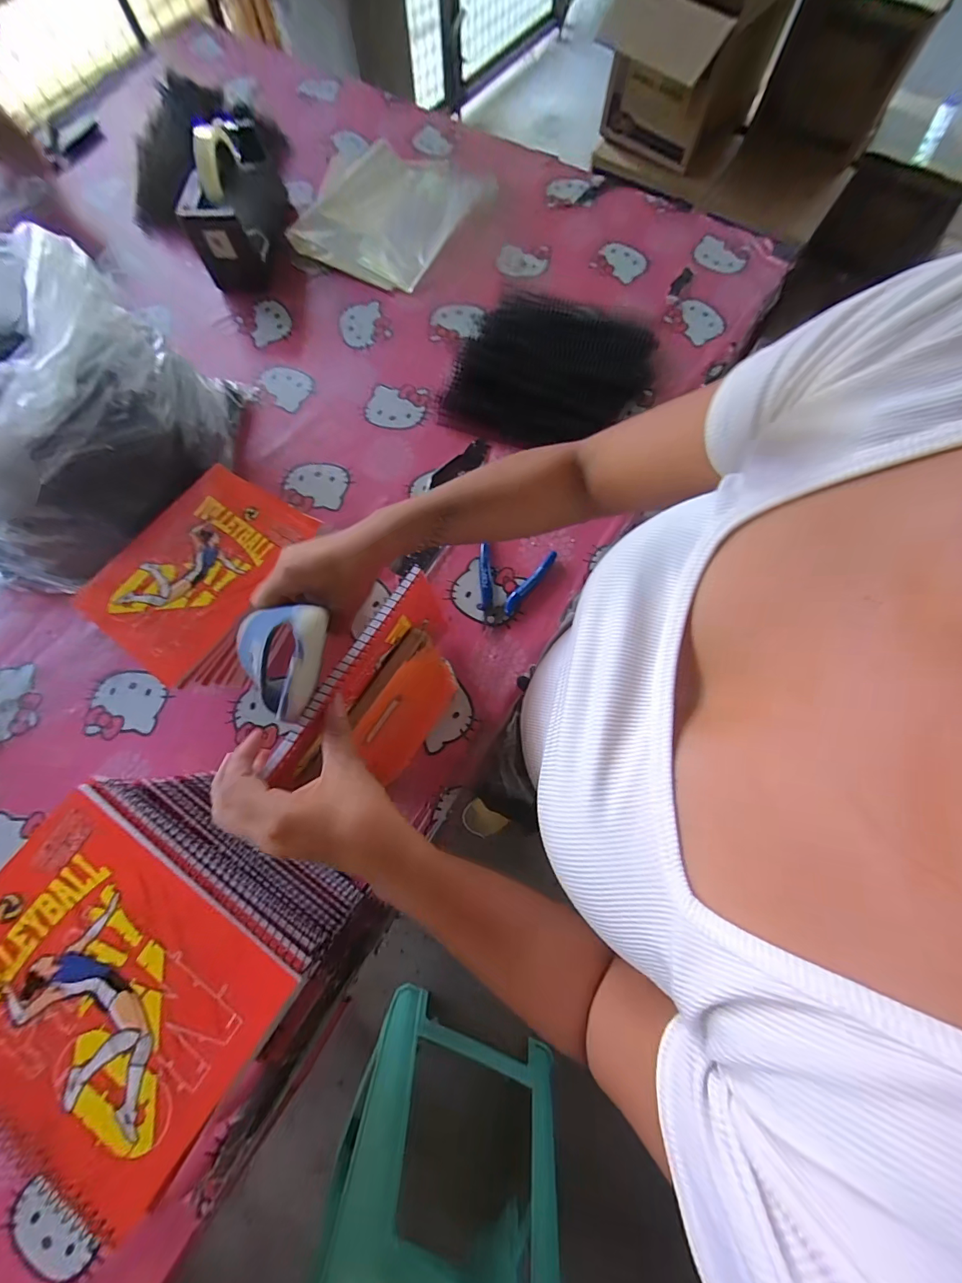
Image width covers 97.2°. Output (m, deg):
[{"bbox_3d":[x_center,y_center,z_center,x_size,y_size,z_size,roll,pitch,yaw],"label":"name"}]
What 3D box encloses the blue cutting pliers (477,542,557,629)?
[{"bbox_3d":[0.036,-0.060,0.473,0.081,0.021,0.089,8,74,3],"label":"blue cutting pliers"}]

